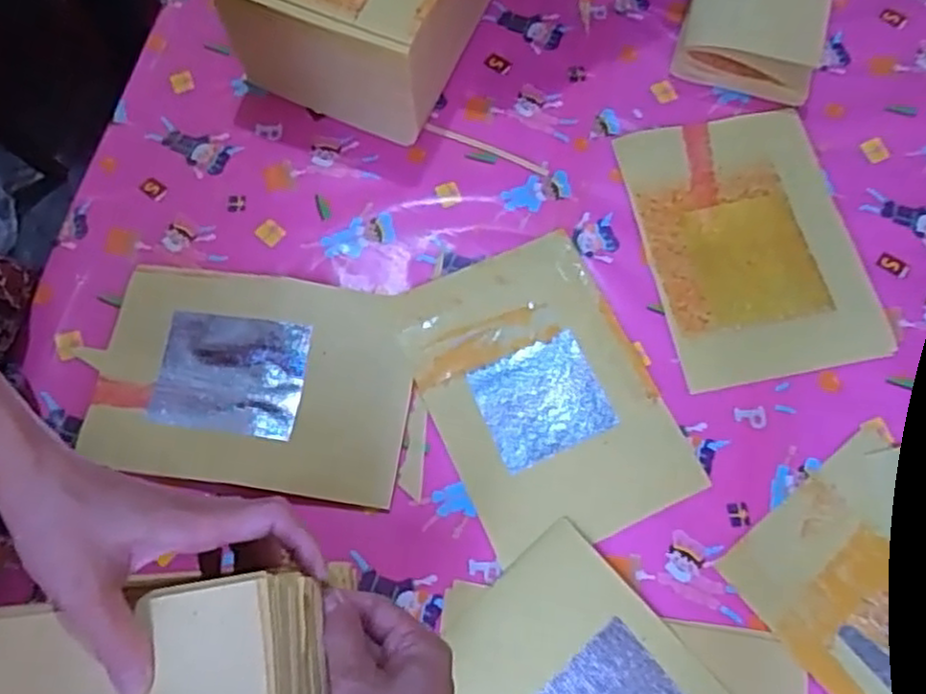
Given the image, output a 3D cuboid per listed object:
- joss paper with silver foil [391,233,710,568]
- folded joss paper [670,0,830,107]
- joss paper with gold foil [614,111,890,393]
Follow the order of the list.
[{"bbox_3d":[0.057,0.032,0.546,0.158,0.006,0.225,-24,74,-10],"label":"joss paper with silver foil"},{"bbox_3d":[0.254,-0.304,0.626,0.107,0.076,0.167,16,71,5],"label":"folded joss paper"},{"bbox_3d":[0.228,-0.085,0.587,0.160,0.005,0.221,-11,73,-4],"label":"joss paper with gold foil"}]

